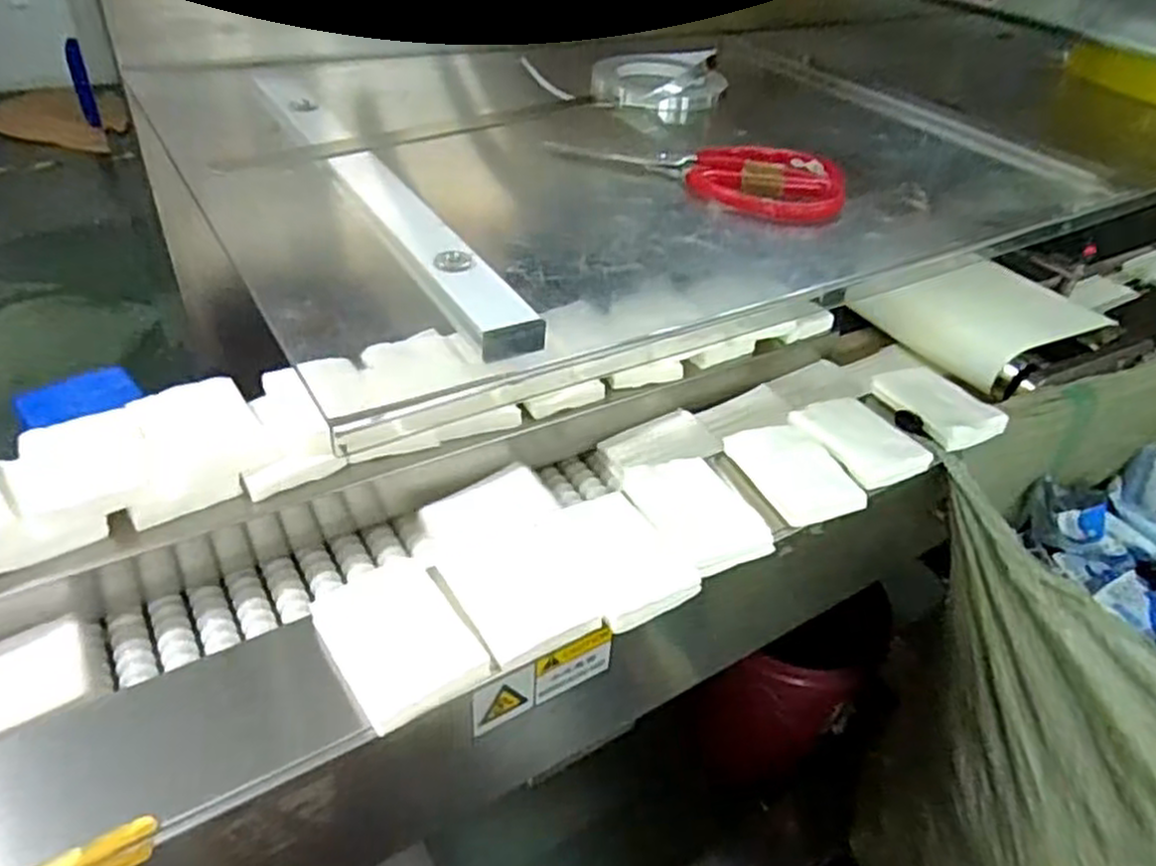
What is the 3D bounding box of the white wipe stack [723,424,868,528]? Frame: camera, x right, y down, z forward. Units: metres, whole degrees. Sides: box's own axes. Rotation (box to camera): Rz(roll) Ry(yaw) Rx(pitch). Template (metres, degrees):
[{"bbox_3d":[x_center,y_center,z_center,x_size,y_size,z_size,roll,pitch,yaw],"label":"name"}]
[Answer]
[{"bbox_3d":[0.175,0.030,0.621,0.070,0.018,0.104,-14,43,-23],"label":"white wipe stack"}]

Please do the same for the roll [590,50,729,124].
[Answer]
[{"bbox_3d":[0.066,-0.295,0.645,0.096,0.042,0.088,-24,48,-32],"label":"roll"}]

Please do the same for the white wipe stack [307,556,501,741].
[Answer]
[{"bbox_3d":[-0.112,0.123,0.473,0.077,0.016,0.114,-20,46,-29],"label":"white wipe stack"}]

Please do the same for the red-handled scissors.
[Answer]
[{"bbox_3d":[0.083,-0.179,0.504,0.186,0.017,0.095,21,41,18],"label":"red-handled scissors"}]

